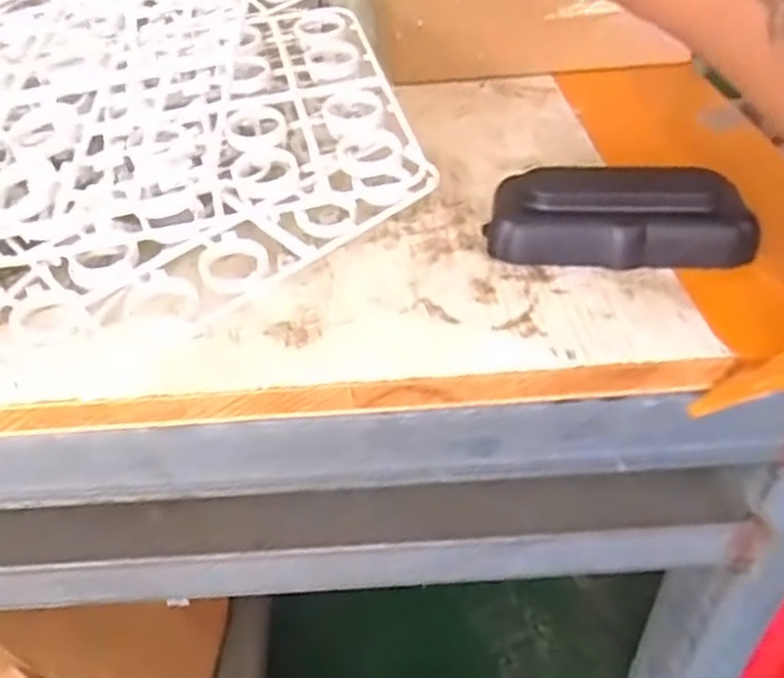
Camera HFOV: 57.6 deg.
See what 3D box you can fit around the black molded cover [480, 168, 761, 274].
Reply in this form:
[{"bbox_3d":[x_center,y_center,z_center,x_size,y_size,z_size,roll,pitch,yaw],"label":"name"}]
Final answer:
[{"bbox_3d":[0.094,-0.051,0.296,0.104,0.031,0.034,7,41,11],"label":"black molded cover"}]

